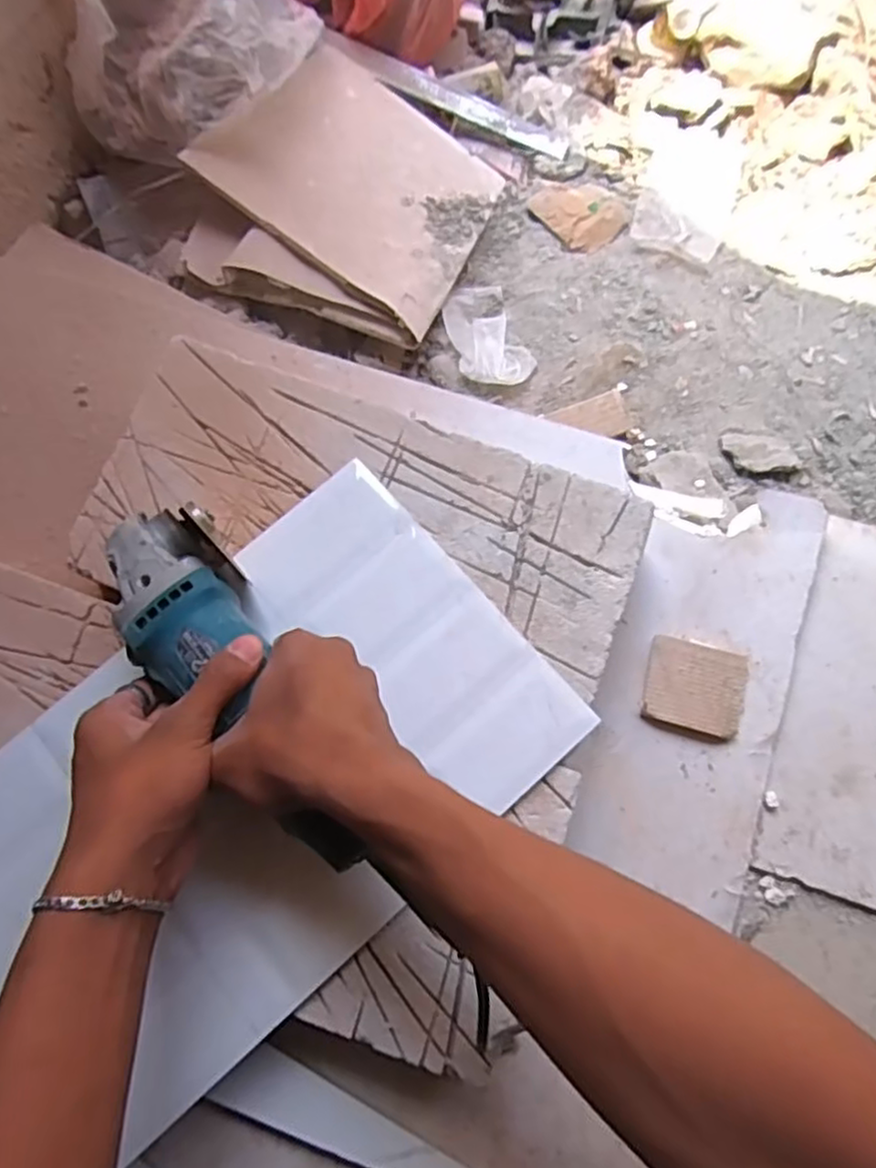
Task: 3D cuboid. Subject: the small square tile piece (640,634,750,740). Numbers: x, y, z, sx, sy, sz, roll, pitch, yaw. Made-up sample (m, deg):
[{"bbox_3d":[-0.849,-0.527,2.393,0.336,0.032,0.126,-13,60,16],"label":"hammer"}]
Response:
[{"bbox_3d":[0.197,0.079,0.537,0.076,0.012,0.068,13,76,4],"label":"small square tile piece"}]

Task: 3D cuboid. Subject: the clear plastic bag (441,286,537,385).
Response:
[{"bbox_3d":[0.052,-0.270,0.764,0.078,0.025,0.131,-16,76,-3],"label":"clear plastic bag"}]

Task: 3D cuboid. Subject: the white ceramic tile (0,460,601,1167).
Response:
[{"bbox_3d":[-0.123,0.129,0.458,0.391,0.014,0.245,-42,80,-7],"label":"white ceramic tile"}]

